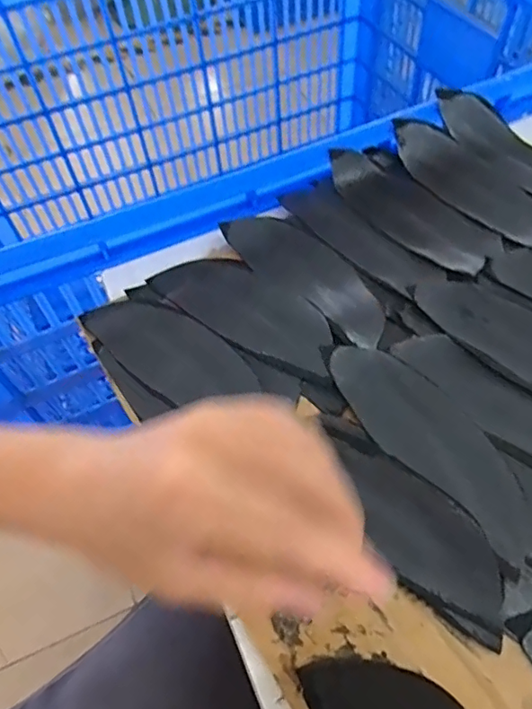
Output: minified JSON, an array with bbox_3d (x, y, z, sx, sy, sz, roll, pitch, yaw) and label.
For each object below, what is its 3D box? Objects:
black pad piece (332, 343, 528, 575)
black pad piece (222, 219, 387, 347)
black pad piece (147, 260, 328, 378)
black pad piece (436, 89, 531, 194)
[{"bbox_3d":[0.084,0.040,0.271,0.044,0.010,0.128,-35,61,-18],"label":"black pad piece"},{"bbox_3d":[0.028,-0.054,0.339,0.045,0.009,0.130,-36,61,-19],"label":"black pad piece"},{"bbox_3d":[-0.012,-0.033,0.332,0.129,0.017,0.048,31,60,25],"label":"black pad piece"},{"bbox_3d":[0.180,-0.150,0.389,0.051,0.013,0.132,-36,71,-22],"label":"black pad piece"}]

